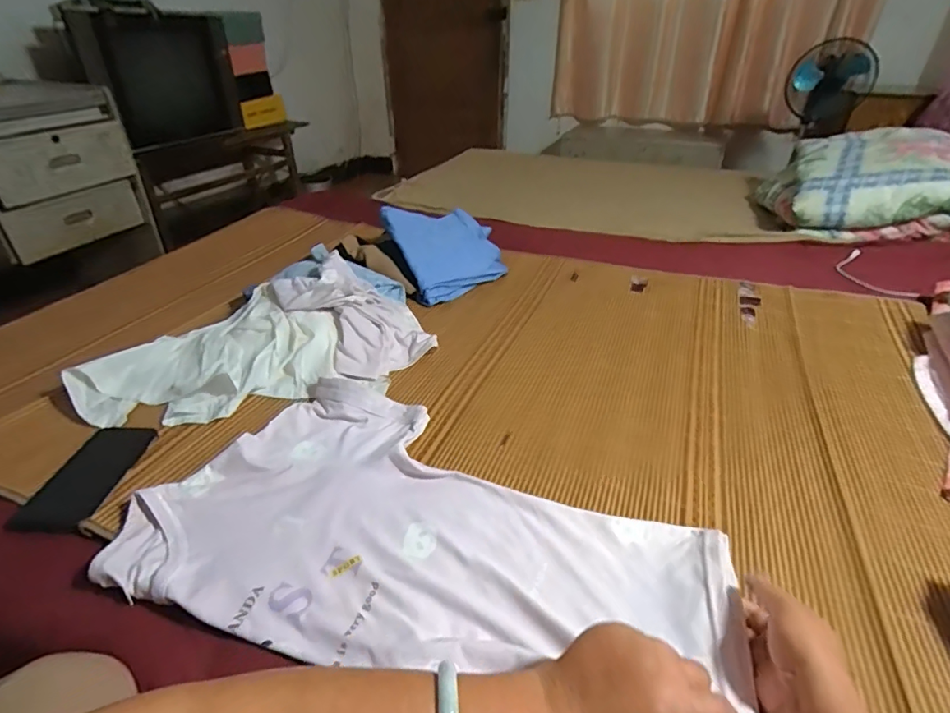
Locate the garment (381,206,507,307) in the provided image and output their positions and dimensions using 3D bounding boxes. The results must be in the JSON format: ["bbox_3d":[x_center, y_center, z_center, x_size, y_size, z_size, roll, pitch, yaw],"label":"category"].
[{"bbox_3d":[-0.050,-0.251,1.163,0.283,0.041,0.285,-13,58,-30],"label":"garment"}]

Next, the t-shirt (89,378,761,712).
[{"bbox_3d":[-0.042,0.170,0.533,0.591,0.055,0.324,10,34,14],"label":"t-shirt"}]

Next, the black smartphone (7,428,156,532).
[{"bbox_3d":[-0.466,0.143,0.601,0.086,0.013,0.160,-2,33,-3],"label":"black smartphone"}]

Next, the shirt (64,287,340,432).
[{"bbox_3d":[-0.404,0.009,0.771,0.269,0.071,0.349,27,42,36],"label":"shirt"}]

